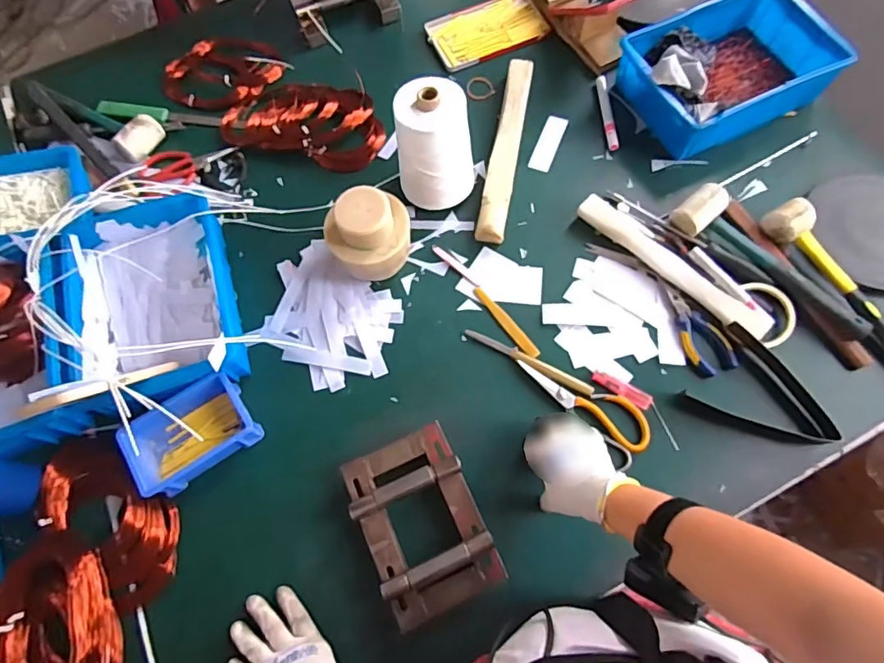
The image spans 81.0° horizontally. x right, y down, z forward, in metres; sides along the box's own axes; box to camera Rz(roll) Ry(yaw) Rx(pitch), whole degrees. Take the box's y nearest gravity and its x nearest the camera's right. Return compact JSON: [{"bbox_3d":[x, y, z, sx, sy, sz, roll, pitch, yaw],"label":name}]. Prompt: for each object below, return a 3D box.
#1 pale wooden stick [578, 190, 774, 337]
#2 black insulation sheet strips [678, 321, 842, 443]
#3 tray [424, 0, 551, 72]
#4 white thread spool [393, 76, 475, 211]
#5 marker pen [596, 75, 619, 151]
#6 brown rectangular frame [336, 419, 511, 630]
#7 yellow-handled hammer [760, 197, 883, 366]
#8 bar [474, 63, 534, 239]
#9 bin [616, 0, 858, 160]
[{"bbox_3d":[0.324,-0.095,0.730,0.300,0.022,0.049,42,76,16],"label":"pale wooden stick"},{"bbox_3d":[0.414,0.086,0.660,0.169,0.025,0.120,35,75,14],"label":"black insulation sheet strips"},{"bbox_3d":[0.077,-0.554,0.943,0.204,0.014,0.150,-21,70,-5],"label":"tray"},{"bbox_3d":[-0.010,-0.254,0.734,0.108,0.165,0.098,-2,69,2],"label":"white thread spool"},{"bbox_3d":[0.268,-0.358,0.841,0.019,0.016,0.150,-2,69,2],"label":"marker pen"},{"bbox_3d":[-0.025,0.225,0.617,0.134,0.055,0.197,-25,70,-7],"label":"brown rectangular frame"},{"bbox_3d":[0.539,-0.057,0.690,0.059,0.047,0.284,-26,71,-7],"label":"yellow-handled hammer"},{"bbox_3d":[0.101,-0.287,0.818,0.043,0.028,0.337,9,70,6],"label":"bar"},{"bbox_3d":[0.444,-0.415,0.815,0.291,0.094,0.201,-26,71,-7],"label":"bin"}]

